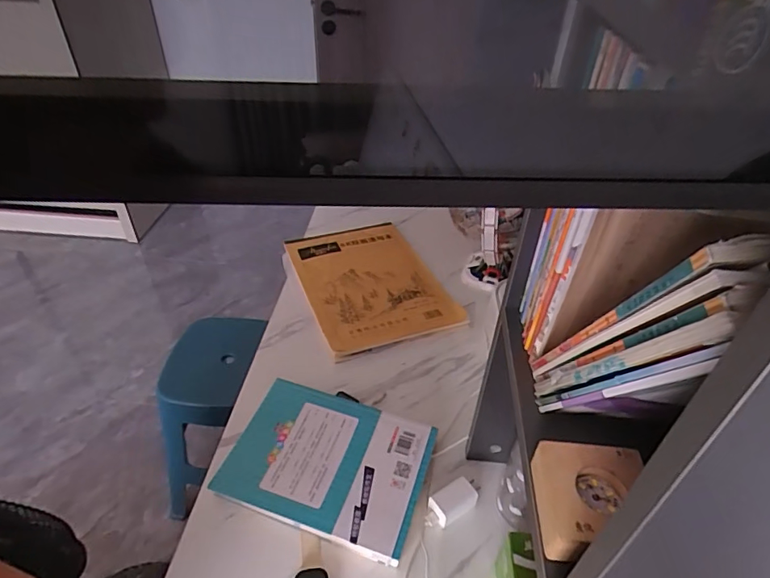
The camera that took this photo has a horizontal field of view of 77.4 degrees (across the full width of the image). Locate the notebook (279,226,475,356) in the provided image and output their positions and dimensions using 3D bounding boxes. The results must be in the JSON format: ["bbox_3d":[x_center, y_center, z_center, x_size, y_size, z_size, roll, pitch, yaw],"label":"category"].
[{"bbox_3d":[-0.035,-0.026,0.979,0.256,0.016,0.375,-14,42,-18],"label":"notebook"}]

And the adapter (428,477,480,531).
[{"bbox_3d":[0.092,0.270,0.613,0.068,0.035,0.032,-20,44,-24],"label":"adapter"}]

